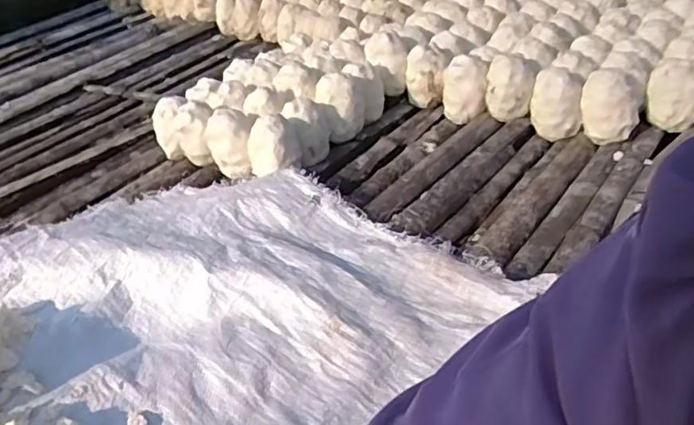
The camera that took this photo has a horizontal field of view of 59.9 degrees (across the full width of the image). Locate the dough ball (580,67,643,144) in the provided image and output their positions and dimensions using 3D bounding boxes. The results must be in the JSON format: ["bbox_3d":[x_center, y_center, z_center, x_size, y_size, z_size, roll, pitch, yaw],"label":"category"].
[{"bbox_3d":[0.430,-0.176,0.981,0.092,0.104,0.089,11,41,22],"label":"dough ball"}]

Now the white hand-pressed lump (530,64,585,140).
[{"bbox_3d":[0.352,-0.183,1.012,0.079,0.104,0.071,4,39,14],"label":"white hand-pressed lump"}]

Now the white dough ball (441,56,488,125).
[{"bbox_3d":[0.206,-0.217,1.062,0.074,0.100,0.058,-2,38,7],"label":"white dough ball"}]

